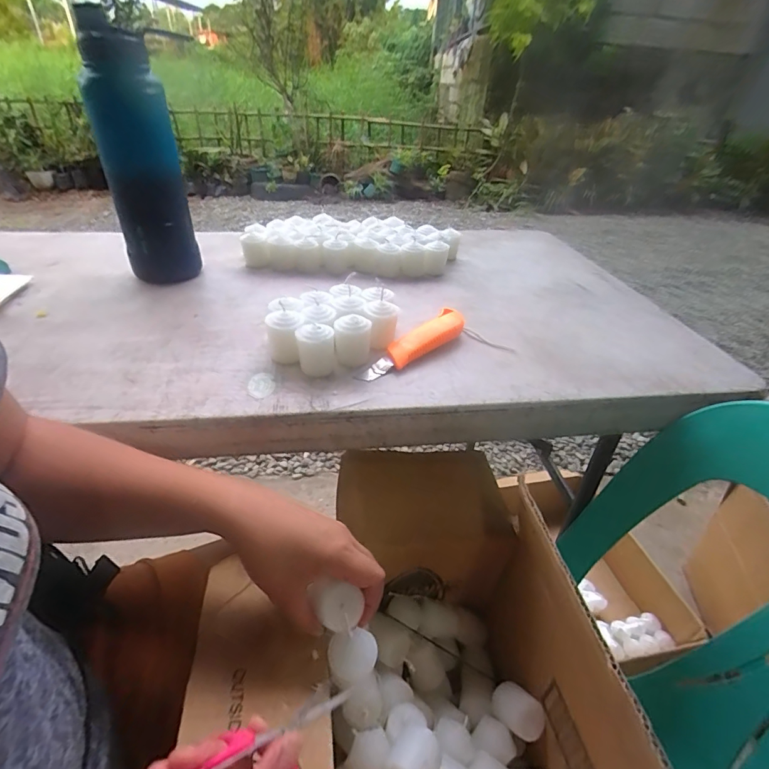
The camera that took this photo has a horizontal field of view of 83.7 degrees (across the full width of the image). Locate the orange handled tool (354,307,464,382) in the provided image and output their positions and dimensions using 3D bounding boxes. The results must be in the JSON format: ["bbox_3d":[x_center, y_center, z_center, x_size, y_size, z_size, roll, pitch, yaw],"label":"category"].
[{"bbox_3d":[0.035,-0.046,0.478,0.031,0.026,0.160,30,43,32],"label":"orange handled tool"}]

